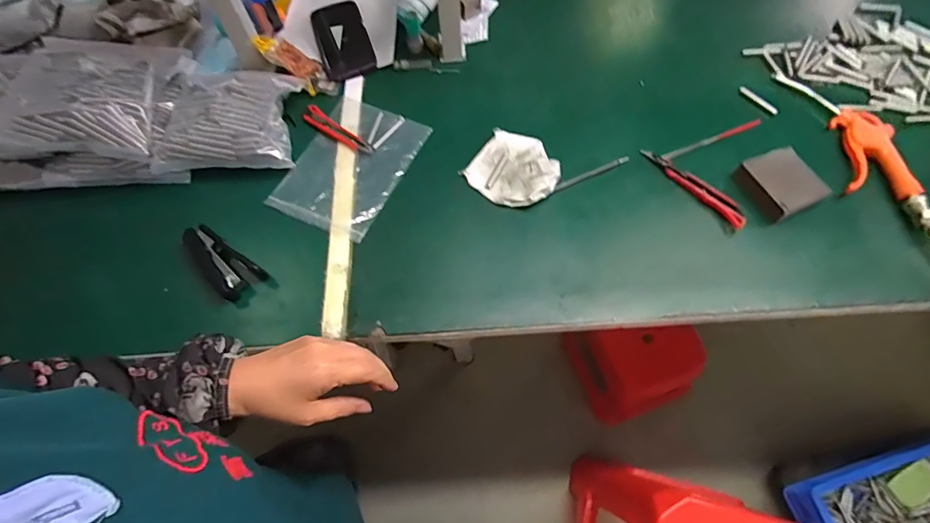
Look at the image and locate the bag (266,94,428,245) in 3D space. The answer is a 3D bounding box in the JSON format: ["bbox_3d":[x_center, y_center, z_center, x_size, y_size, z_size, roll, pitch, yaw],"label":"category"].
[{"bbox_3d":[-0.158,-0.136,0.616,0.149,0.008,0.201,23,67,13],"label":"bag"}]

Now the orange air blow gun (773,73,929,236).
[{"bbox_3d":[0.508,-0.152,0.580,0.090,0.034,0.272,-4,64,0],"label":"orange air blow gun"}]

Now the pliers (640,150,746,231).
[{"bbox_3d":[0.290,-0.099,0.567,0.025,0.018,0.150,-35,67,-14],"label":"pliers"}]

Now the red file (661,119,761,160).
[{"bbox_3d":[0.335,-0.165,0.609,0.150,0.004,0.010,-21,67,-9],"label":"red file"}]

